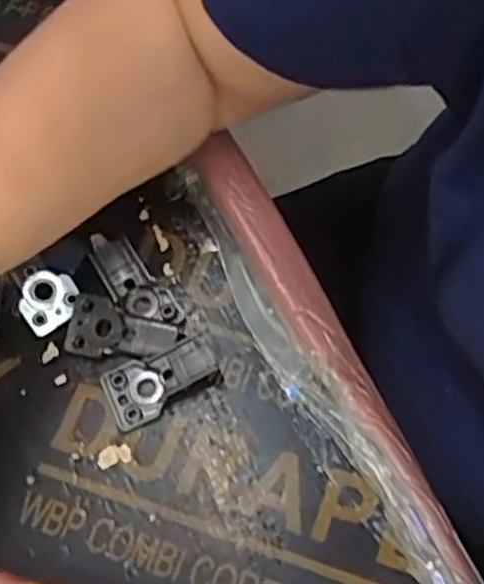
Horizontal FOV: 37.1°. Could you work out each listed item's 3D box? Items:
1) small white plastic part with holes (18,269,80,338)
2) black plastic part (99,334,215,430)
[{"bbox_3d":[-0.108,0.004,0.405,0.032,0.011,0.032,-29,94,-13],"label":"small white plastic part with holes"},{"bbox_3d":[-0.043,0.046,0.386,0.060,0.016,0.034,-31,68,3],"label":"black plastic part"}]

